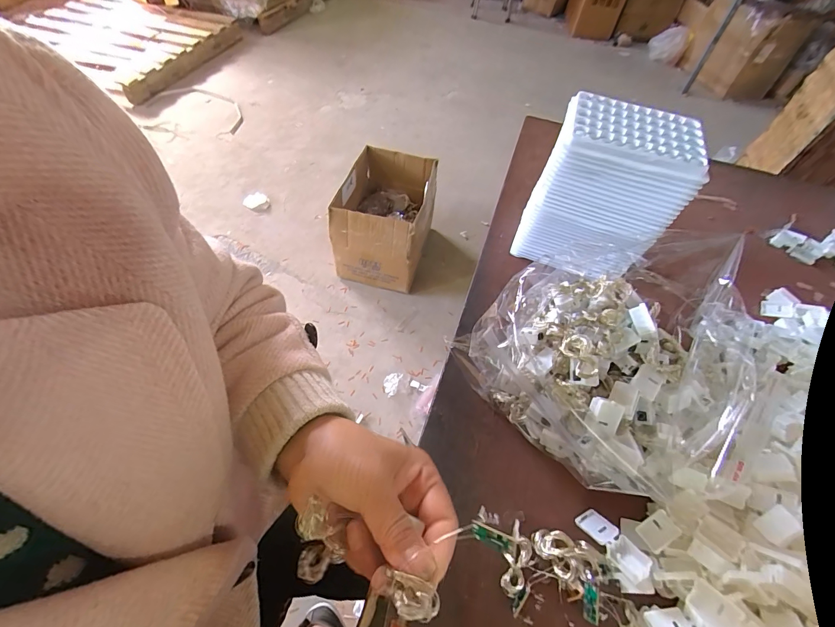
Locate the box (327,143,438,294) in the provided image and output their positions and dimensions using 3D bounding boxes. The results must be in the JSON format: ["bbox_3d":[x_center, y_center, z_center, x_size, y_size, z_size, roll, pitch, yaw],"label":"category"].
[{"bbox_3d":[-0.113,-0.340,1.311,0.302,0.278,0.410,11,56,2],"label":"box"}]

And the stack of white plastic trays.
[{"bbox_3d":[0.201,-0.130,0.404,0.138,0.154,0.094,27,58,13],"label":"stack of white plastic trays"}]

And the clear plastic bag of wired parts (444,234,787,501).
[{"bbox_3d":[0.169,0.046,0.331,0.179,0.097,0.223,-35,65,-25],"label":"clear plastic bag of wired parts"}]

